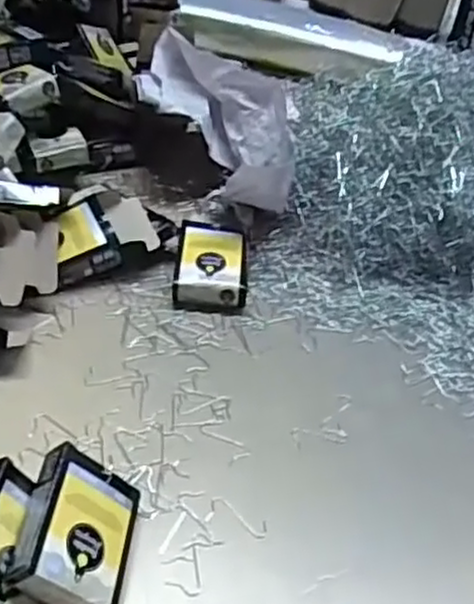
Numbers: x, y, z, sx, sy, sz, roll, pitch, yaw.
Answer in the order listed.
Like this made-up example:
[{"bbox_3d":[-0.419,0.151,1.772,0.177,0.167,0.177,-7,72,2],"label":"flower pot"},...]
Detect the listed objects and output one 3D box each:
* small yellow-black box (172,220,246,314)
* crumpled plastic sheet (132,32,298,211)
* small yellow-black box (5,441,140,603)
[{"bbox_3d":[-0.021,-0.028,0.559,0.053,0.029,0.078,3,42,-4],"label":"small yellow-black box"},{"bbox_3d":[-0.020,-0.154,0.616,0.101,0.069,0.207,-21,62,-27],"label":"crumpled plastic sheet"},{"bbox_3d":[-0.080,0.117,0.366,0.059,0.018,0.072,41,35,-25],"label":"small yellow-black box"}]

